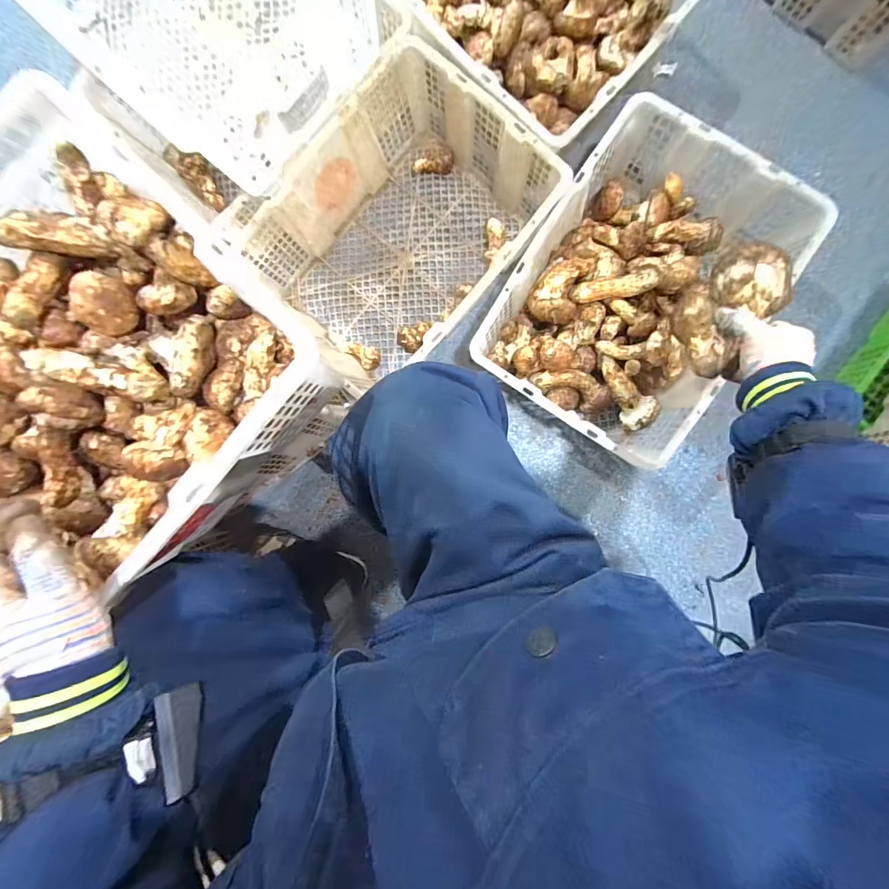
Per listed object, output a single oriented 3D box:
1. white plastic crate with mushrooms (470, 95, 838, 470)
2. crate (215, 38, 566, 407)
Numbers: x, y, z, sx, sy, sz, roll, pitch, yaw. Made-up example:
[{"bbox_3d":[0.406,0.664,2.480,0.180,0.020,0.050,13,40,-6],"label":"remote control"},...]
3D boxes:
[{"bbox_3d":[0.309,-0.240,0.704,0.351,0.193,0.466,33,89,4],"label":"white plastic crate with mushrooms"},{"bbox_3d":[-0.085,-0.341,0.729,0.485,0.195,0.379,-44,86,0],"label":"crate"}]

